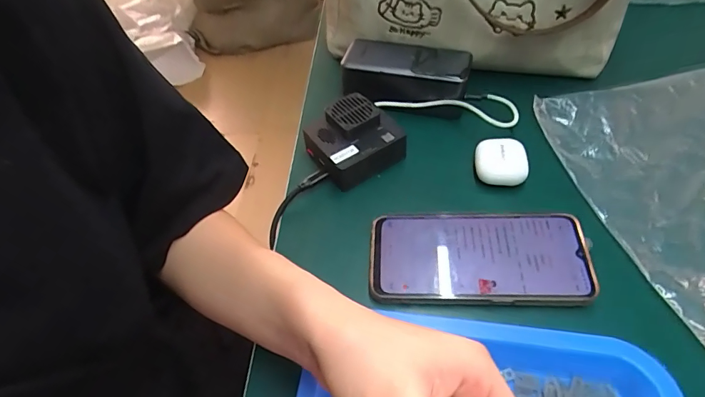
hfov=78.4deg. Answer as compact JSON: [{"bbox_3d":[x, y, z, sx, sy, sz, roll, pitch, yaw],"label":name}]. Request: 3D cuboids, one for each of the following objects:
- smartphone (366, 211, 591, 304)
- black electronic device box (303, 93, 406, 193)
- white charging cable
[{"bbox_3d":[0.098,0.044,0.340,0.164,0.012,0.078,3,51,6],"label":"smartphone"},{"bbox_3d":[0.001,-0.058,0.408,0.075,0.038,0.073,-31,55,-20],"label":"black electronic device box"},{"bbox_3d":[0.095,-0.094,0.435,0.137,0.012,0.038,13,53,14],"label":"white charging cable"}]

